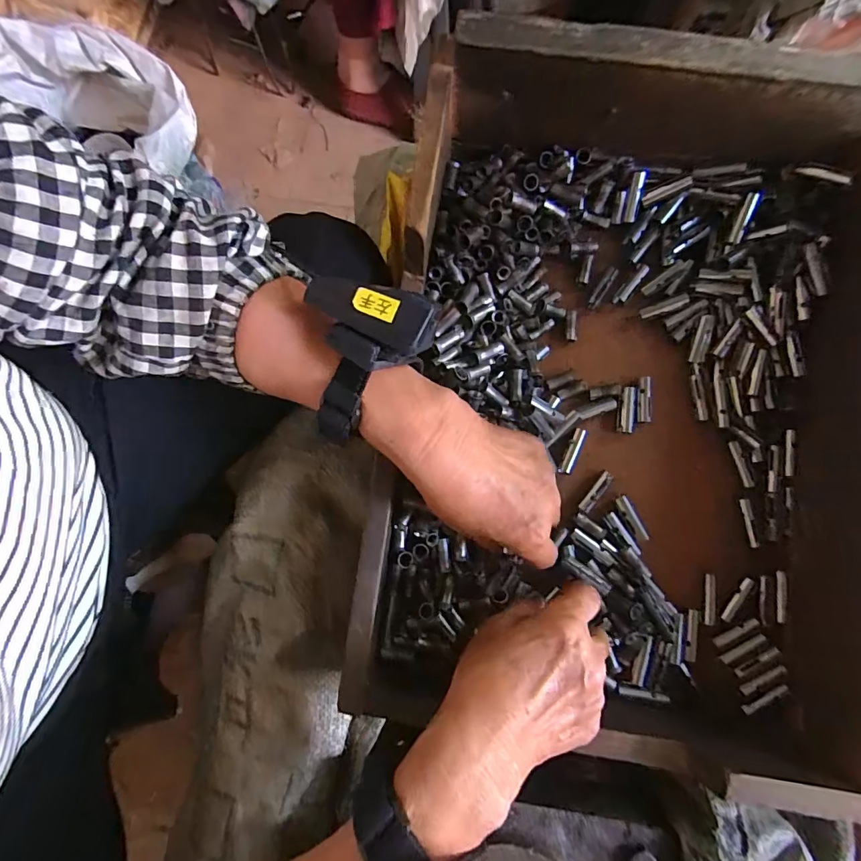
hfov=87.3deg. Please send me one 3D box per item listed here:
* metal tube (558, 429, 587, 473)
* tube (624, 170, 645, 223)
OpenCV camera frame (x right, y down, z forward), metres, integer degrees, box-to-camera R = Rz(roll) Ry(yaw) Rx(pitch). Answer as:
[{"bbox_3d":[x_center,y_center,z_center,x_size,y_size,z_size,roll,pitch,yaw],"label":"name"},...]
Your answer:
[{"bbox_3d":[0.112,0.016,0.354,0.010,0.009,0.037,21,79,4],"label":"metal tube"},{"bbox_3d":[0.168,-0.191,0.371,0.010,0.036,0.006,-1,35,-1],"label":"tube"}]

